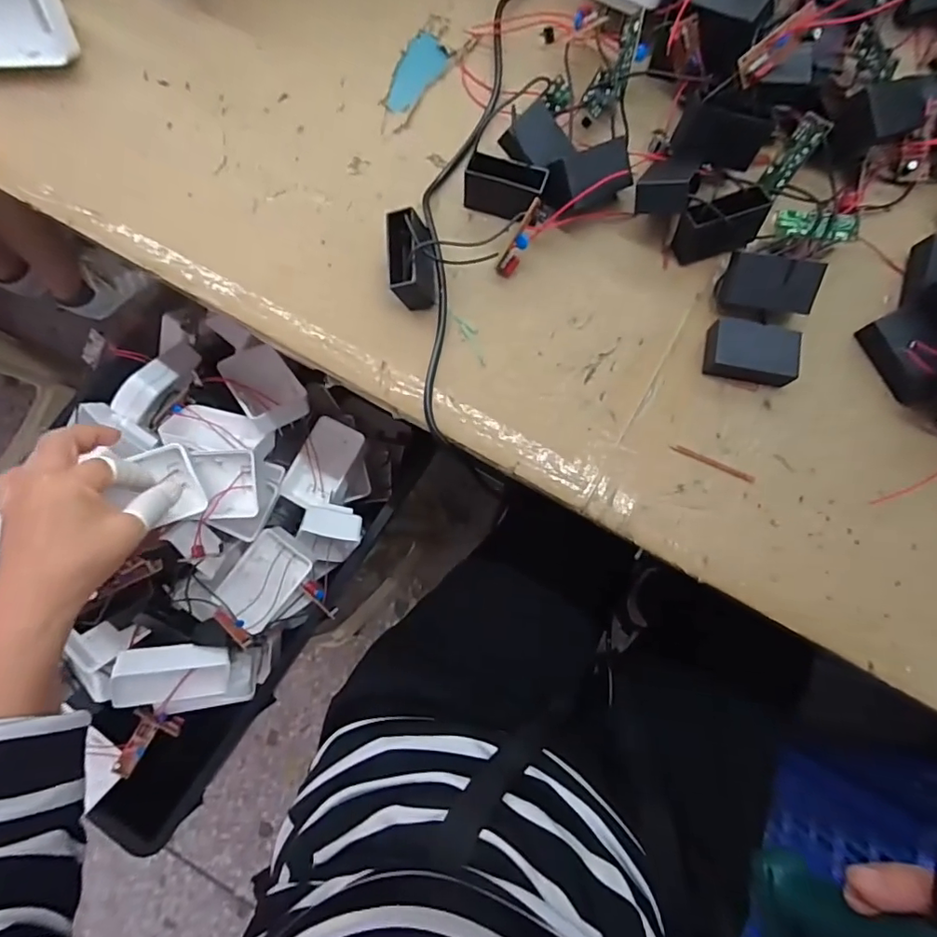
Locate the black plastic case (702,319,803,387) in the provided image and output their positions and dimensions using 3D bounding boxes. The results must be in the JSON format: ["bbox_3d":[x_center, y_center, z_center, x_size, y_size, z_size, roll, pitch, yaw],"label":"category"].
[{"bbox_3d":[0.165,-0.067,0.304,0.048,0.018,0.033,7,81,1],"label":"black plastic case"}]

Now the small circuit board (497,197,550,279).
[{"bbox_3d":[0.032,-0.136,0.312,0.010,0.020,0.044,33,109,5],"label":"small circuit board"}]

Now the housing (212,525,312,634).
[{"bbox_3d":[-0.188,0.102,0.484,0.056,0.019,0.083,38,83,6],"label":"housing"}]

